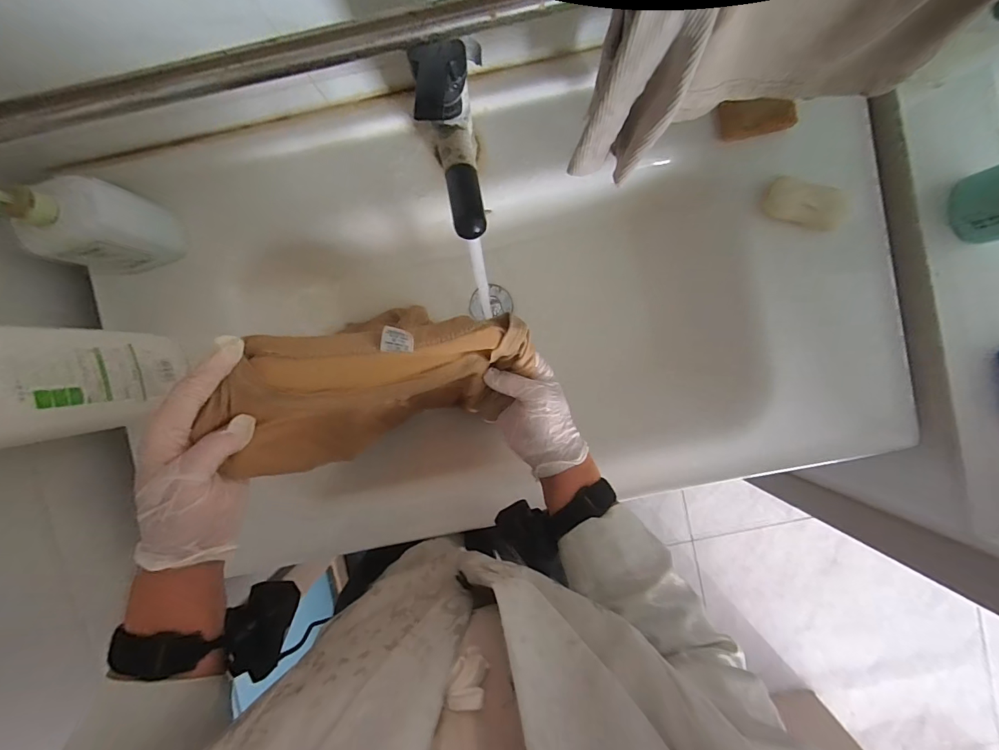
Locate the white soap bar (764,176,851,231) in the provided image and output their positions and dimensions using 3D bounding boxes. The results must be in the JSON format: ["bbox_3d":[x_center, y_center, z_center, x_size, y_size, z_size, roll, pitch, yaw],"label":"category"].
[{"bbox_3d":[0.332,-0.182,0.461,0.082,0.023,0.040,17,93,0],"label":"white soap bar"}]

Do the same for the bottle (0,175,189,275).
[{"bbox_3d":[-0.395,-0.143,0.405,0.089,0.159,0.059,-14,92,1],"label":"bottle"}]

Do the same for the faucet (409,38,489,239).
[{"bbox_3d":[-0.035,-0.182,0.341,0.038,0.099,0.130,-9,92,1],"label":"faucet"}]

